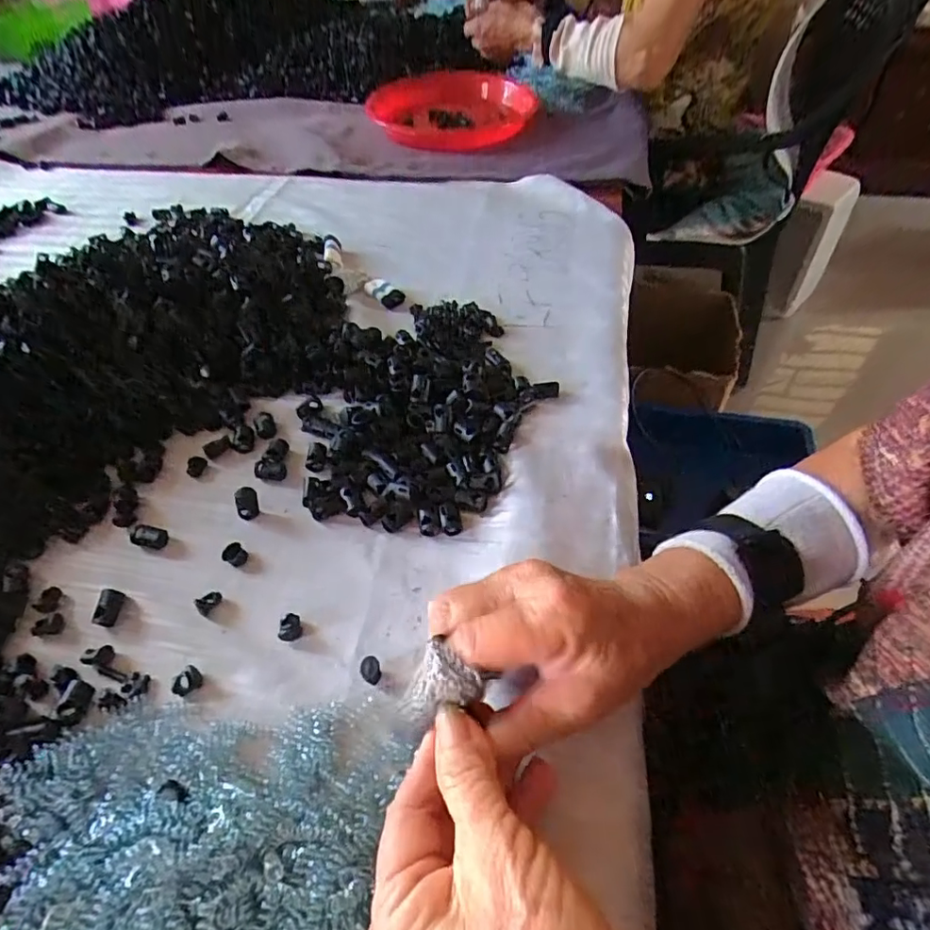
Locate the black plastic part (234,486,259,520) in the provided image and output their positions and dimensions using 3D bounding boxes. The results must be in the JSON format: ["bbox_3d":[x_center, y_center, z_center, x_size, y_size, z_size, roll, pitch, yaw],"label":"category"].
[{"bbox_3d":[-0.142,0.025,0.350,0.015,0.017,0.013,-29,54,-22],"label":"black plastic part"}]

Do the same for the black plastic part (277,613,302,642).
[{"bbox_3d":[-0.098,0.090,0.300,0.012,0.007,0.016,-17,51,-13],"label":"black plastic part"}]

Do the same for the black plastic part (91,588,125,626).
[{"bbox_3d":[-0.202,0.080,0.305,0.010,0.010,0.021,3,49,4],"label":"black plastic part"}]

